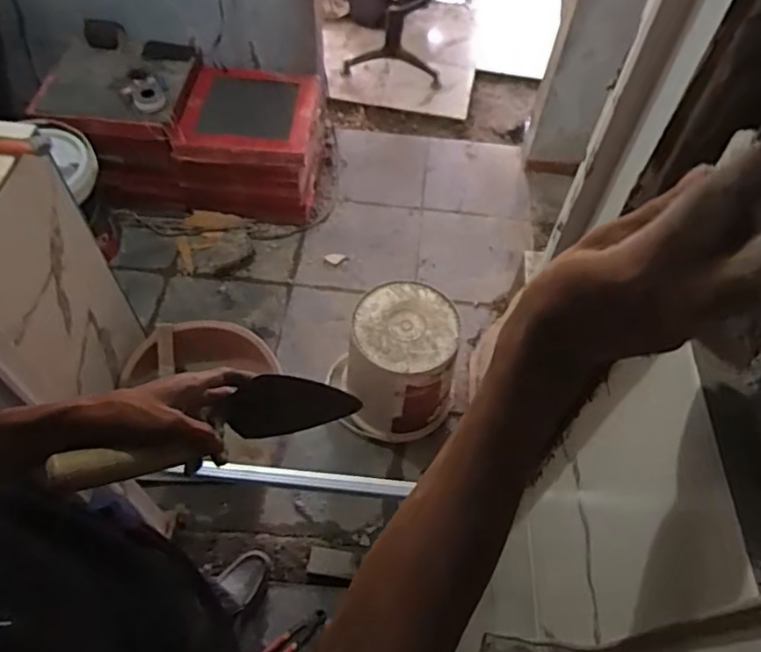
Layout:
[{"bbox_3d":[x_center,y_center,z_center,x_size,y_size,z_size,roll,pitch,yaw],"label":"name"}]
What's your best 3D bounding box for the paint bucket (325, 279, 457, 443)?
[{"bbox_3d":[0.039,0.093,1.563,0.289,0.299,0.304,10,57,3],"label":"paint bucket"}]

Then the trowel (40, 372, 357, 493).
[{"bbox_3d":[-0.145,0.095,0.550,0.280,0.082,0.043,-14,55,-38],"label":"trowel"}]

